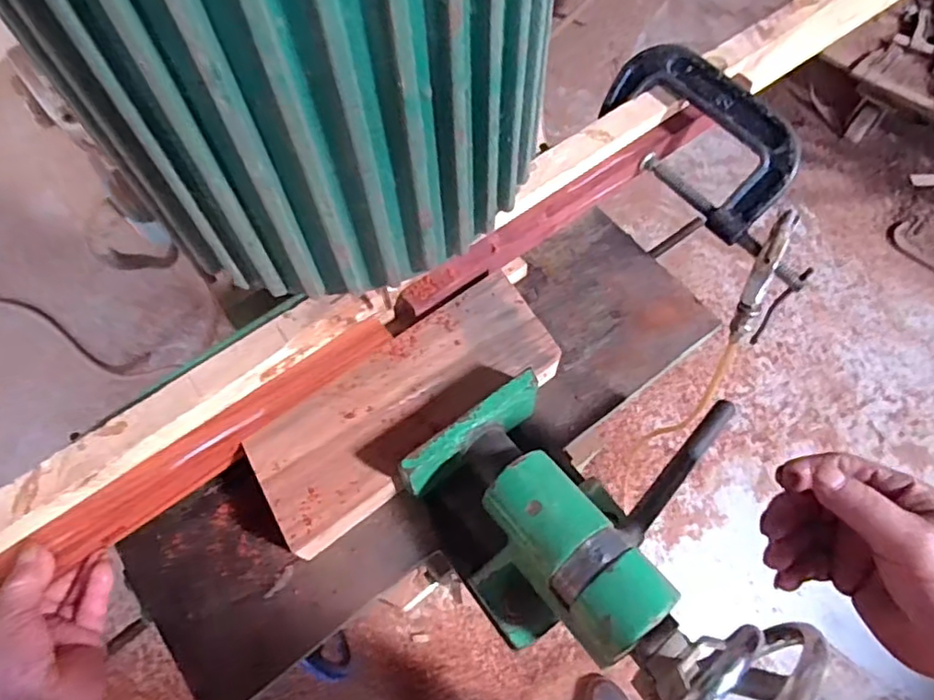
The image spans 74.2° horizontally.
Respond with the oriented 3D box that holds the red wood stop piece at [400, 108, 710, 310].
[{"bbox_3d":[0.090,-0.135,0.571,0.346,0.028,0.025,-35,69,-14],"label":"red wood stop piece"}]

